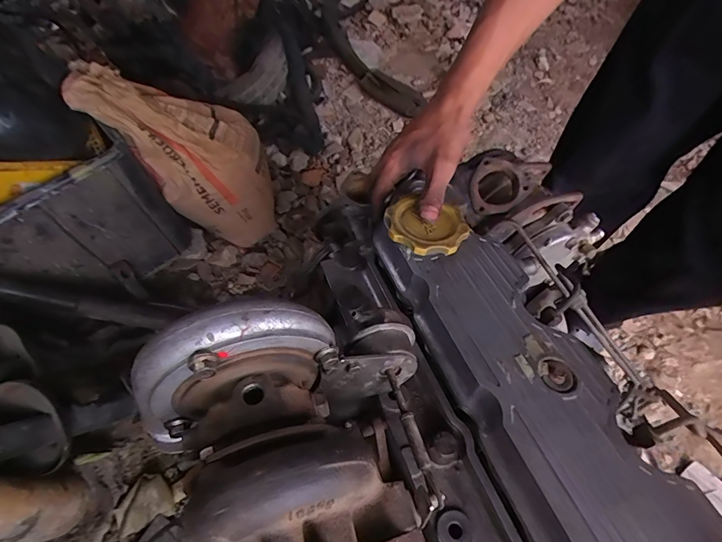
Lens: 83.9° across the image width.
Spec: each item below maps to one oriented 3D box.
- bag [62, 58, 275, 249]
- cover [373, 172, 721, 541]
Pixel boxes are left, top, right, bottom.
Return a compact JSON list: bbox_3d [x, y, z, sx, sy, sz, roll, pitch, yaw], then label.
[{"bbox_3d":[-0.395,-0.303,0.970,0.173,0.529,0.276,-9,58,28],"label":"bag"},{"bbox_3d":[0.131,0.086,0.294,0.107,0.048,0.448,-19,55,-8],"label":"cover"}]

